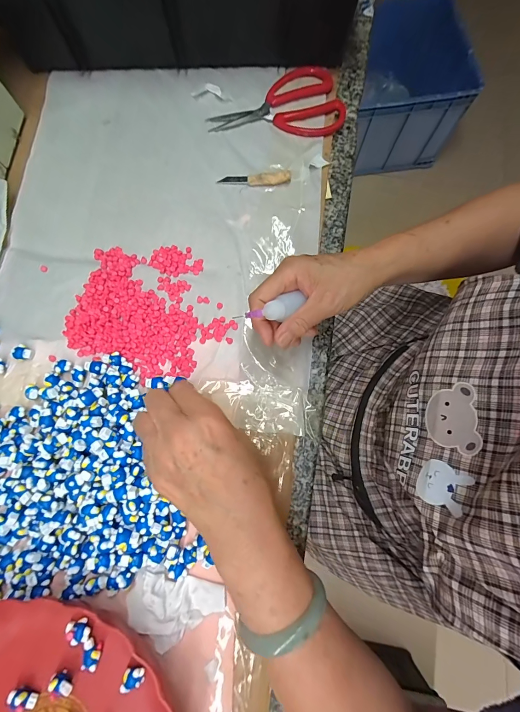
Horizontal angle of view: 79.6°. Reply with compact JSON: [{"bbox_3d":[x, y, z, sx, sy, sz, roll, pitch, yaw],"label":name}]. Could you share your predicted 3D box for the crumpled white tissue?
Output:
[{"bbox_3d":[-0.077,0.221,0.269,0.081,0.020,0.059,18,78,3],"label":"crumpled white tissue"}]

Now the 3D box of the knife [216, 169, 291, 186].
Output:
[{"bbox_3d":[-0.006,-0.205,0.361,0.083,0.011,0.017,1,78,-1],"label":"knife"}]

